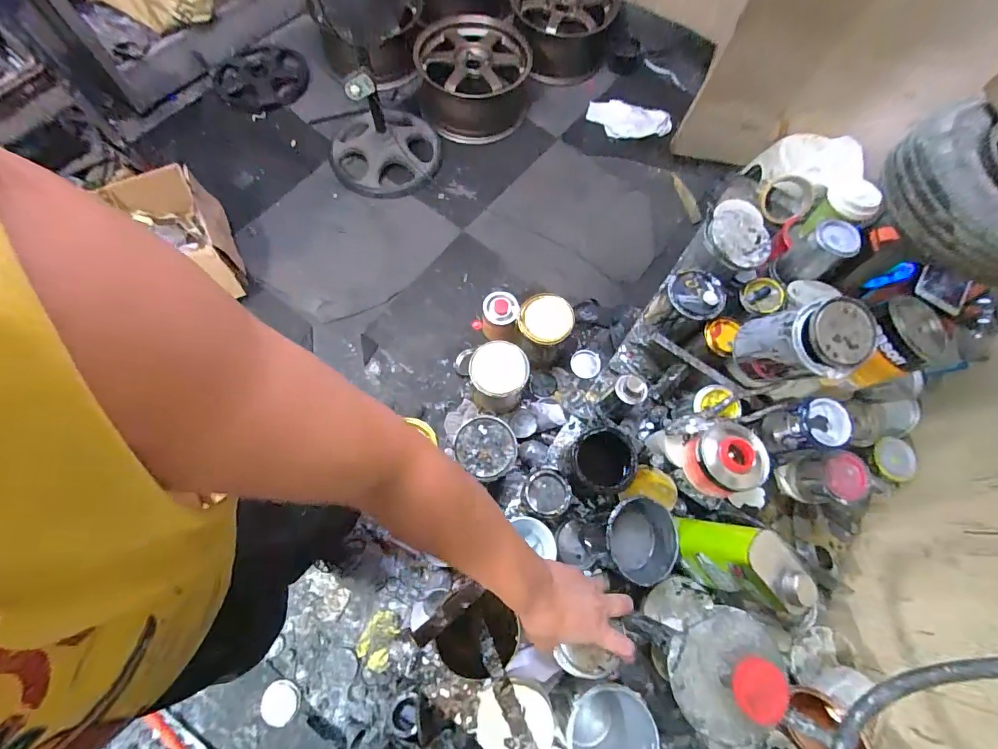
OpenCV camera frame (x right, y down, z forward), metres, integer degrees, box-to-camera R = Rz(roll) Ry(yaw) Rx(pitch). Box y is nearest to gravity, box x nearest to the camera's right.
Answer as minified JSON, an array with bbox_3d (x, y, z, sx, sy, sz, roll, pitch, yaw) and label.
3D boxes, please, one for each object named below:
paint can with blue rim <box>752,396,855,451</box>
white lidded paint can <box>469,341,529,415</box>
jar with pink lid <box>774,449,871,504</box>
[{"bbox_3d":[0.441,0.079,0.627,0.066,0.094,0.066,1,70,-4],"label":"paint can with blue rim"},{"bbox_3d":[-0.001,0.013,1.273,0.153,0.177,0.157,1,69,-2],"label":"white lidded paint can"},{"bbox_3d":[0.485,0.159,0.662,0.089,0.085,0.077,0,70,-4],"label":"jar with pink lid"}]

